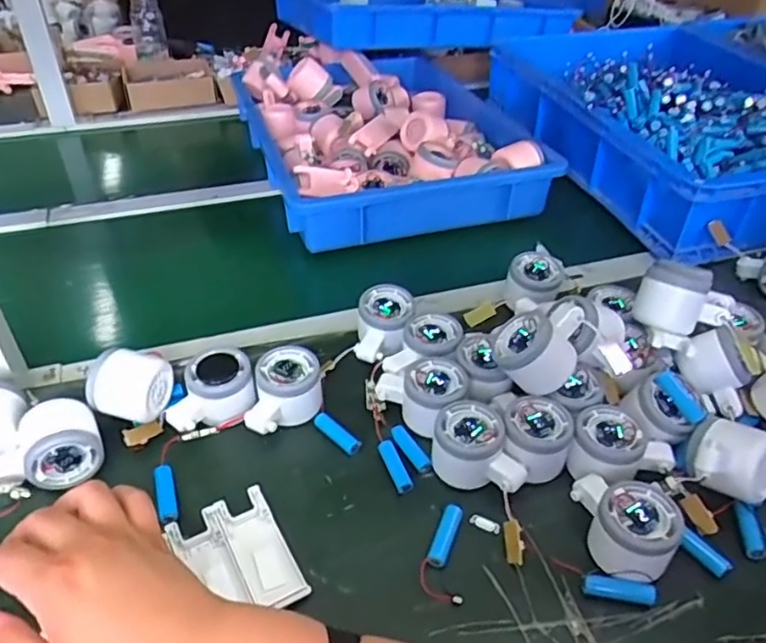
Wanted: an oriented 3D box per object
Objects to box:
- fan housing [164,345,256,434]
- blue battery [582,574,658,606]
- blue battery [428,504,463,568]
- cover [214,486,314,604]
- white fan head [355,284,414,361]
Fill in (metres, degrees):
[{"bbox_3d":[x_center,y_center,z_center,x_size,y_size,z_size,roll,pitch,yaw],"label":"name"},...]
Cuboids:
[{"bbox_3d":[-0.160,0.066,0.574,0.082,0.048,0.064,-21,45,-24],"label":"fan housing"},{"bbox_3d":[0.175,0.196,0.460,0.053,0.011,0.017,5,40,4],"label":"blue battery"},{"bbox_3d":[0.050,0.168,0.493,0.016,0.012,0.052,15,42,15],"label":"blue battery"},{"bbox_3d":[-0.094,0.174,0.480,0.039,0.009,0.101,-20,45,-24],"label":"cover"},{"bbox_3d":[0.002,0.005,0.652,0.054,0.052,0.079,5,40,4],"label":"white fan head"}]

